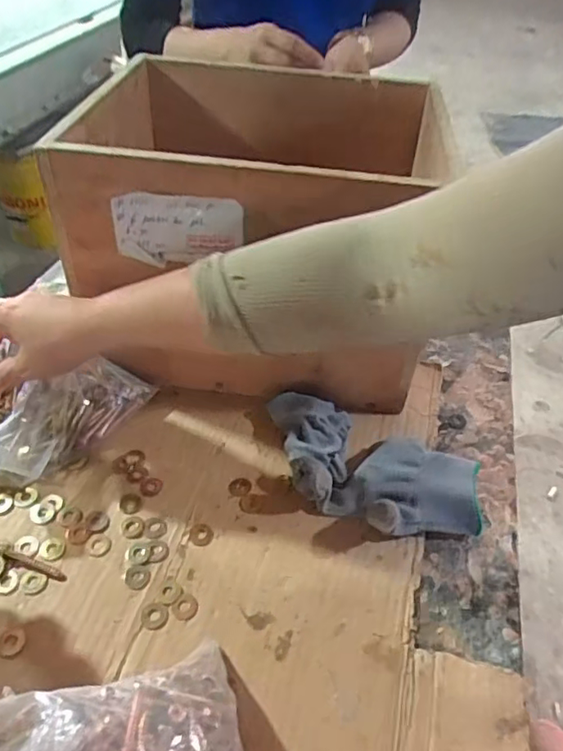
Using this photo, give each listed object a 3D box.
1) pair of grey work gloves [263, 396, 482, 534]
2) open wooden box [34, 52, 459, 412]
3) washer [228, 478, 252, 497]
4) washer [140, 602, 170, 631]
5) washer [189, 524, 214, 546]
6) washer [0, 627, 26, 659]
[{"bbox_3d":[0.071,0.083,0.480,0.193,0.047,0.110,17,45,14],"label":"pair of grey work gloves"},{"bbox_3d":[-0.022,-0.167,0.593,0.309,0.236,0.307,6,44,3],"label":"open wooden box"},{"bbox_3d":[-0.036,0.096,0.488,0.020,0.004,0.018,-12,46,-16],"label":"washer"},{"bbox_3d":[-0.091,0.173,0.406,0.019,0.004,0.019,2,44,-2],"label":"washer"},{"bbox_3d":[-0.065,0.128,0.455,0.018,0.004,0.019,2,44,-2],"label":"washer"},{"bbox_3d":[-0.187,0.184,0.390,0.018,0.004,0.021,0,44,-4],"label":"washer"}]

